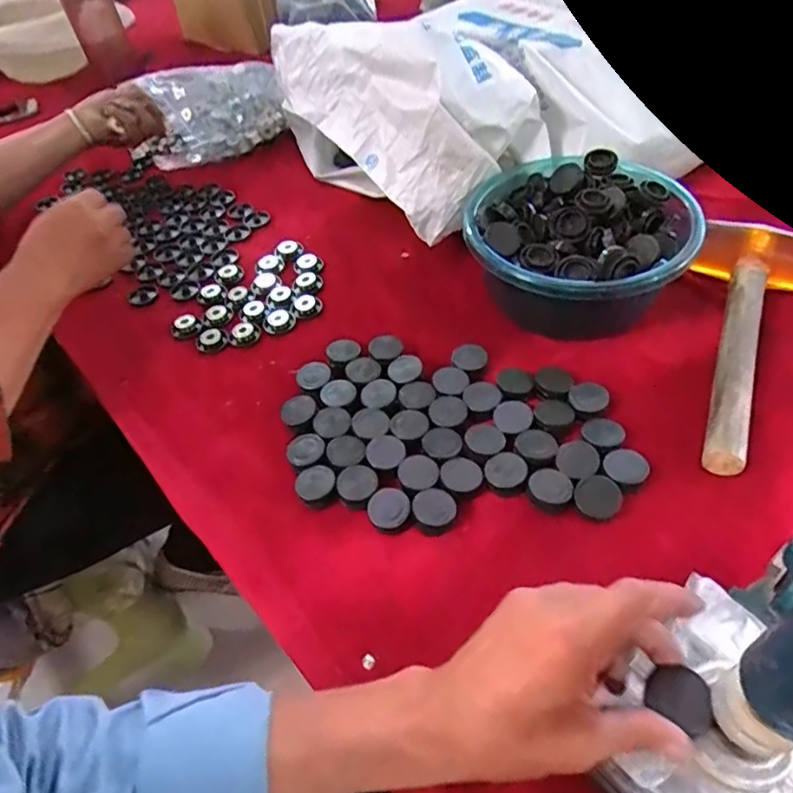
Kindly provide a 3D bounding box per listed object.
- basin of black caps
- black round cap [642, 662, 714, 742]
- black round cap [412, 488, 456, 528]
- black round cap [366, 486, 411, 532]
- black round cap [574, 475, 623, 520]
[{"bbox_3d":[0.169,-0.140,0.564,0.205,0.086,0.208,-3,49,4],"label":"basin of black caps"},{"bbox_3d":[0.150,0.158,0.306,0.033,0.011,0.026,34,76,19],"label":"black round cap"},{"bbox_3d":[0.029,0.085,0.441,0.031,0.014,0.028,-2,49,5],"label":"black round cap"},{"bbox_3d":[-0.006,0.086,0.441,0.031,0.009,0.030,-3,49,4],"label":"black round cap"},{"bbox_3d":[0.151,0.076,0.435,0.032,0.015,0.029,10,51,15],"label":"black round cap"}]

